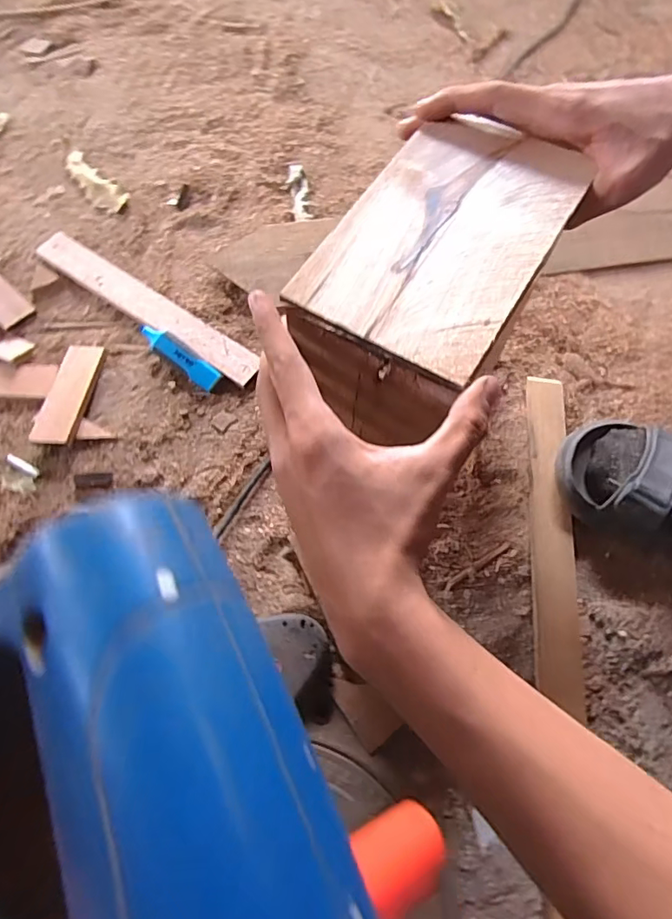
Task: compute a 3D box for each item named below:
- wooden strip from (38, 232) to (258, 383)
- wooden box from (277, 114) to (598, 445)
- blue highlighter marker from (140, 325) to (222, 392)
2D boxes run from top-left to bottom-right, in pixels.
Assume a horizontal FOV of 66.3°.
[{"bbox_3d":[-0.203,-0.166,0.550,0.286,0.019,0.039,32,69,14],"label":"wooden strip"},{"bbox_3d":[0.061,-0.111,0.331,0.114,0.078,0.180,29,69,13],"label":"wooden box"},{"bbox_3d":[-0.159,-0.106,0.522,0.096,0.024,0.022,35,70,15],"label":"blue highlighter marker"}]

